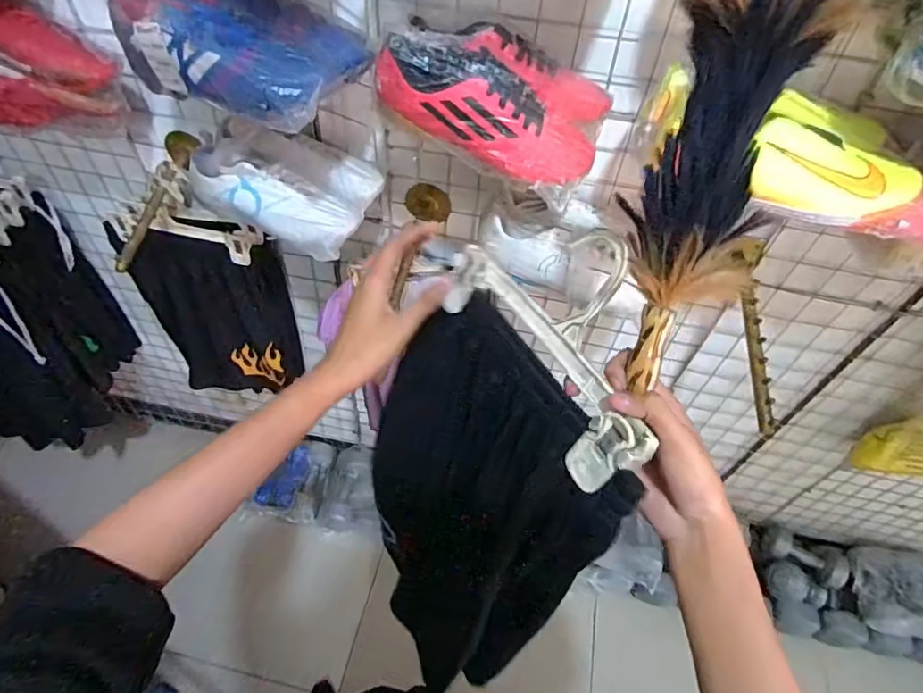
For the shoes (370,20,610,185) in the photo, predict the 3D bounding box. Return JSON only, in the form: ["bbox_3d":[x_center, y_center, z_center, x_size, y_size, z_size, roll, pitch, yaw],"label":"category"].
[{"bbox_3d":[0.041,-0.278,0.590,0.235,0.109,0.125,13,52,5],"label":"shoes"}]

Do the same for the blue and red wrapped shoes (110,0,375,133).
[{"bbox_3d":[-0.243,-0.333,0.575,0.243,0.094,0.149,22,53,11],"label":"blue and red wrapped shoes"}]

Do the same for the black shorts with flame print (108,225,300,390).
[{"bbox_3d":[-0.482,-0.063,1.073,0.269,0.386,0.106,-7,53,-10],"label":"black shorts with flame print"}]

